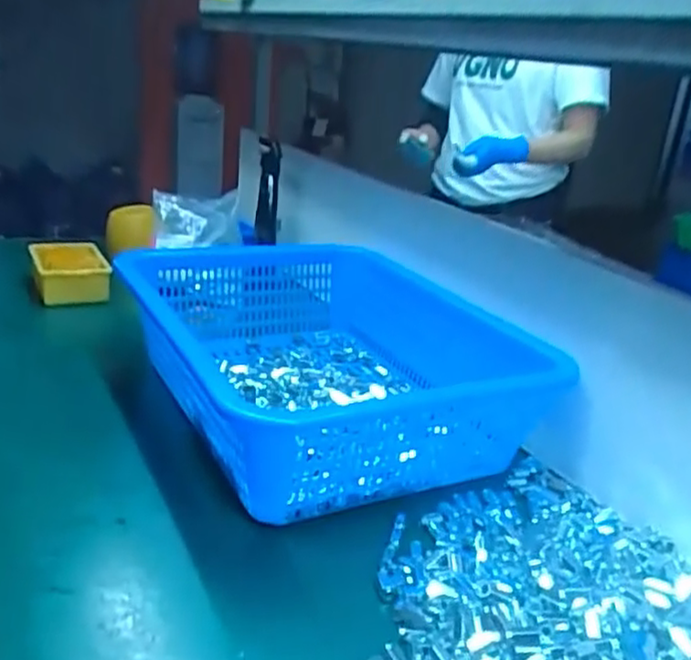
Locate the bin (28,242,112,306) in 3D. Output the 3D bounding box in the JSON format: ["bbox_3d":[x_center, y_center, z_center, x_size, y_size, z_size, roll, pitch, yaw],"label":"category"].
[{"bbox_3d":[-0.421,-0.092,1.044,0.101,0.053,0.153,-6,25,-29],"label":"bin"}]

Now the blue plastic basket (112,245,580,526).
[{"bbox_3d":[-0.036,0.021,0.784,0.355,0.127,0.498,-4,24,-25],"label":"blue plastic basket"}]

